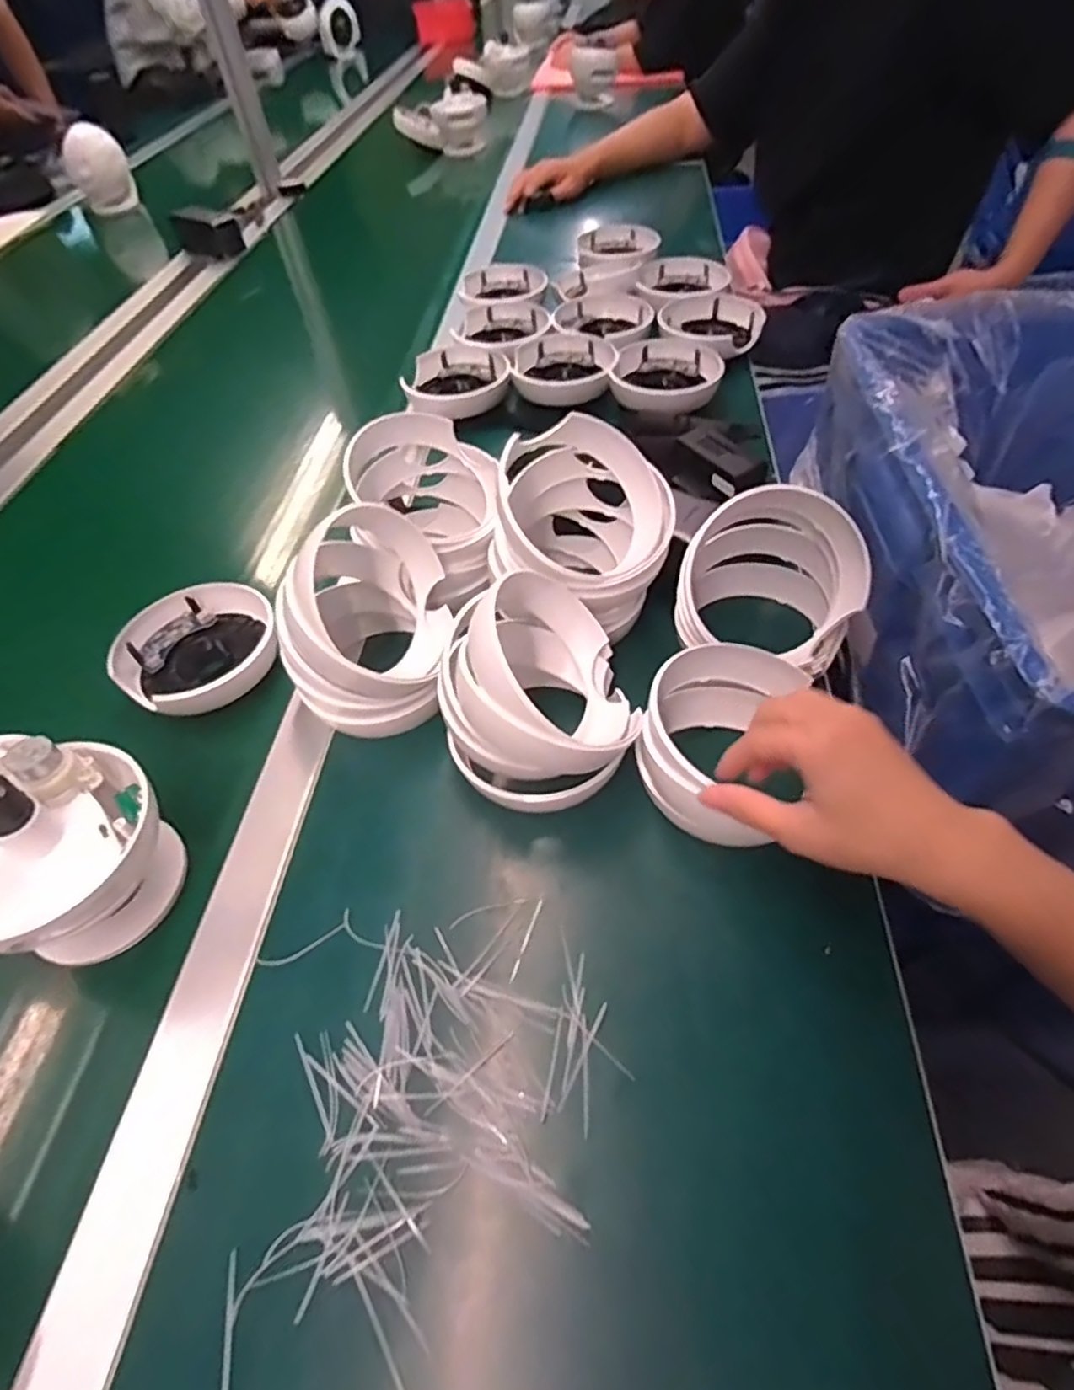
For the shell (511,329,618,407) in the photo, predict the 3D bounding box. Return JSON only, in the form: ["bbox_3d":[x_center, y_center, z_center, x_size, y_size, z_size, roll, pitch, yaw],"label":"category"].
[{"bbox_3d":[0.029,-0.362,0.733,0.109,0.028,0.117,-2,51,2],"label":"shell"}]

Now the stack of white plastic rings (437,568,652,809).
[{"bbox_3d":[-0.001,-0.008,0.410,0.117,0.108,0.121,-2,51,2],"label":"stack of white plastic rings"}]

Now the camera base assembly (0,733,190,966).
[{"bbox_3d":[-0.273,0.086,0.374,0.105,0.116,0.111,-2,51,2],"label":"camera base assembly"}]

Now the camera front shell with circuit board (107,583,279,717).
[{"bbox_3d":[-0.255,-0.034,0.510,0.116,0.034,0.109,-35,57,-22],"label":"camera front shell with circuit board"}]

